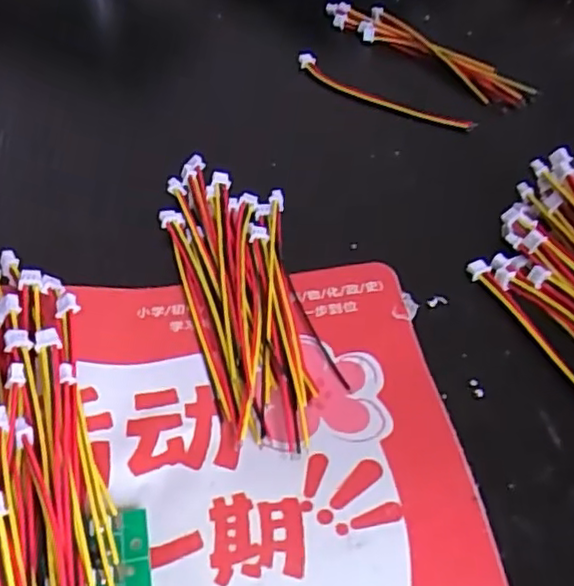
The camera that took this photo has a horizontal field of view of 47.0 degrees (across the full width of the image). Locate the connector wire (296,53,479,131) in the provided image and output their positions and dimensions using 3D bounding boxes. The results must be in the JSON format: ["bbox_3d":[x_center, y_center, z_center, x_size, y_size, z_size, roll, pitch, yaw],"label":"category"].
[{"bbox_3d":[0.032,-0.070,0.230,0.068,0.005,0.010,26,55,20],"label":"connector wire"}]

